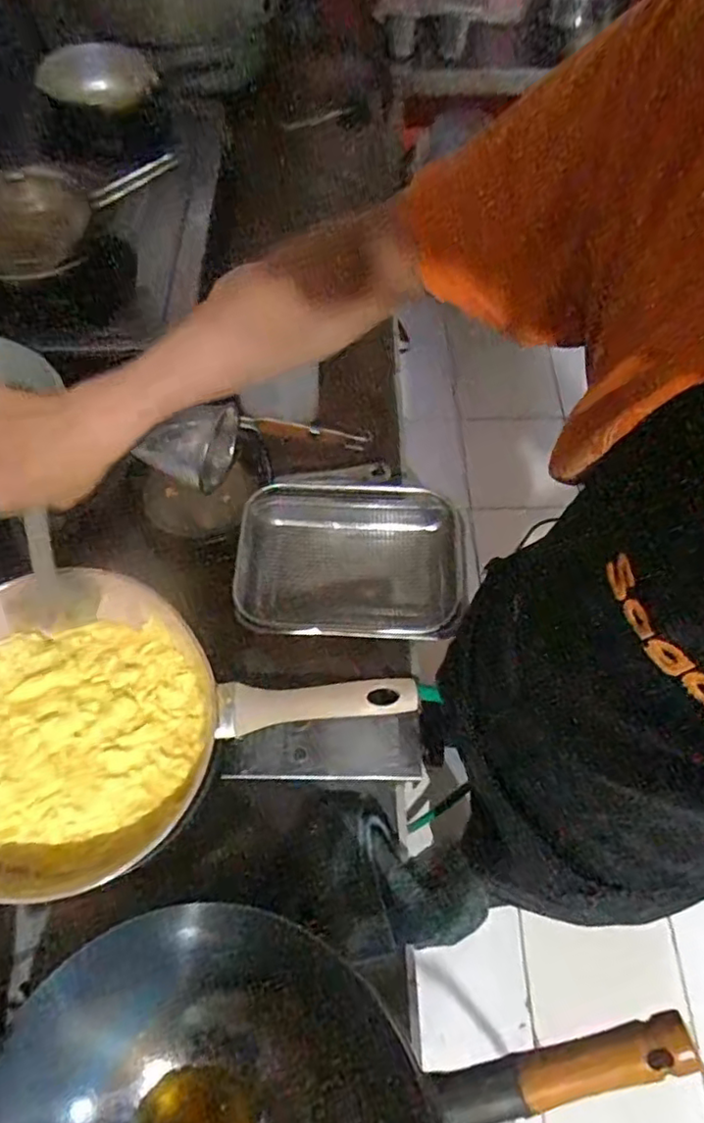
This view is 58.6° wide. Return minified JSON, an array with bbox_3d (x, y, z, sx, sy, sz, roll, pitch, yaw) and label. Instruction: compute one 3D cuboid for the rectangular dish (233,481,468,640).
[{"bbox_3d":[0.002,-0.002,0.863,0.303,0.063,0.215,2,64,1],"label":"rectangular dish"}]

